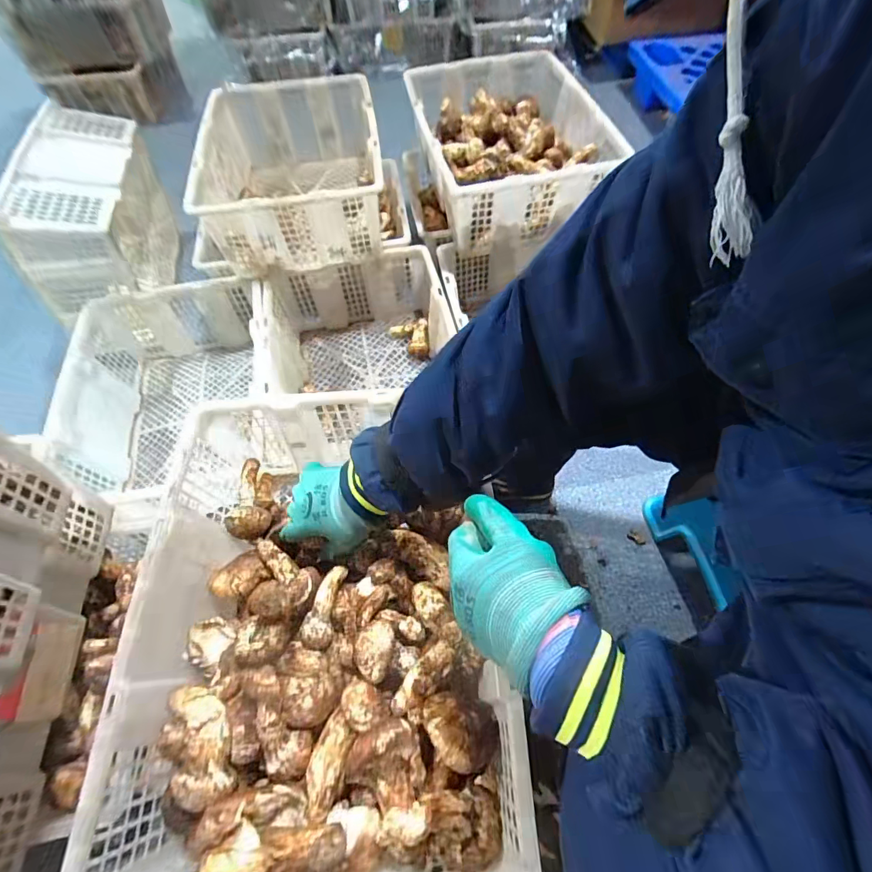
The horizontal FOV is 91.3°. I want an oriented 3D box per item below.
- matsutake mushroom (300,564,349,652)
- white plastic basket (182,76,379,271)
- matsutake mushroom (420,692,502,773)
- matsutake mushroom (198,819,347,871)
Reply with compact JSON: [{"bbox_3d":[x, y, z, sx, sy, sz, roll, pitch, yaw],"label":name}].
[{"bbox_3d":[-0.124,0.186,0.471,0.029,0.025,0.088,4,59,4],"label":"matsutake mushroom"},{"bbox_3d":[-0.312,-0.580,0.959,0.373,0.196,0.514,-8,59,-3],"label":"white plastic basket"},{"bbox_3d":[0.022,0.266,0.385,0.068,0.045,0.053,9,60,7],"label":"matsutake mushroom"},{"bbox_3d":[-0.127,0.324,0.342,0.114,0.041,0.045,-12,59,-5],"label":"matsutake mushroom"}]

